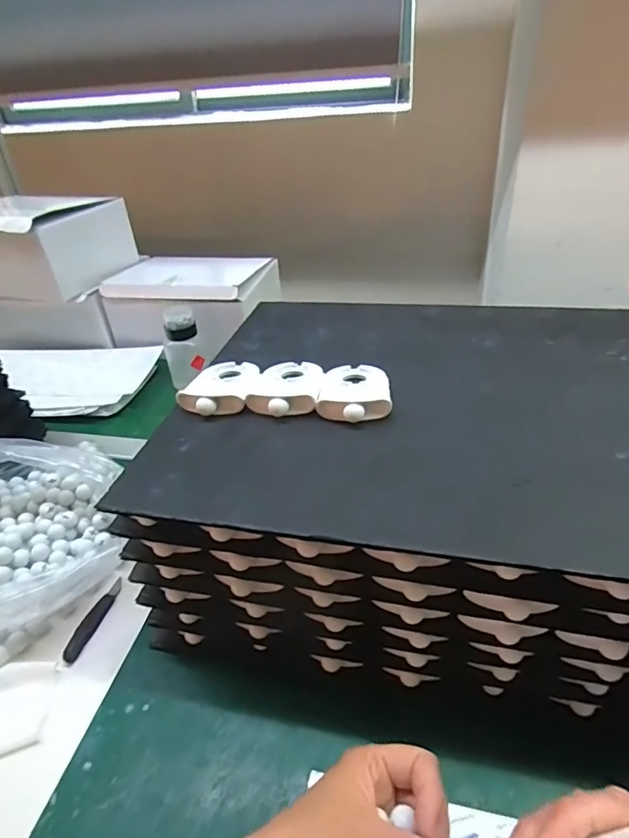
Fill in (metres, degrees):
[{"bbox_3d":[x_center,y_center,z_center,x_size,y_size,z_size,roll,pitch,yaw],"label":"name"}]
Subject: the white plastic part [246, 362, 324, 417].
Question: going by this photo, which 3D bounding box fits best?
[{"bbox_3d":[-0.022,-0.031,0.434,0.057,0.014,0.085,2,35,9],"label":"white plastic part"}]

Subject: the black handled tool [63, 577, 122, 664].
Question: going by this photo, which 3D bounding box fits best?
[{"bbox_3d":[-0.200,0.180,0.454,0.013,0.012,0.080,4,36,12],"label":"black handled tool"}]

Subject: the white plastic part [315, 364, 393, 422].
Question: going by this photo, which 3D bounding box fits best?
[{"bbox_3d":[0.034,-0.025,0.420,0.057,0.014,0.080,1,35,8],"label":"white plastic part"}]

